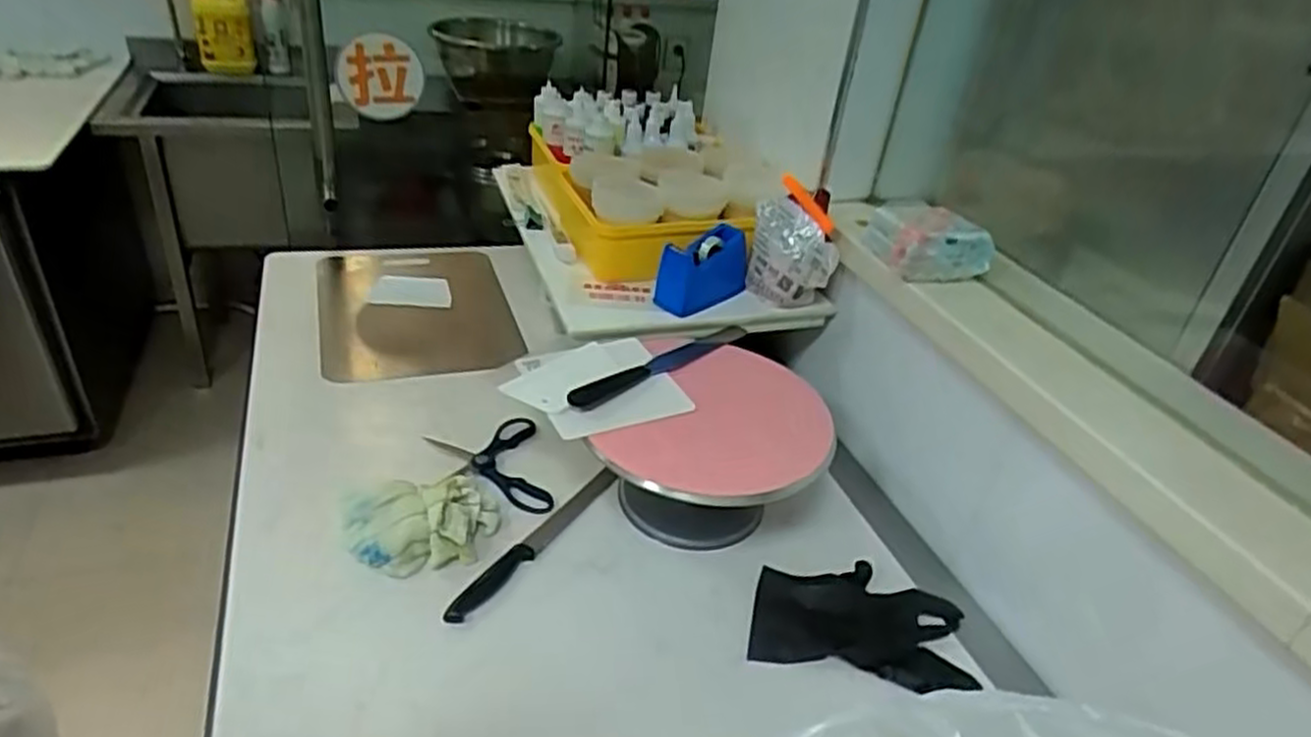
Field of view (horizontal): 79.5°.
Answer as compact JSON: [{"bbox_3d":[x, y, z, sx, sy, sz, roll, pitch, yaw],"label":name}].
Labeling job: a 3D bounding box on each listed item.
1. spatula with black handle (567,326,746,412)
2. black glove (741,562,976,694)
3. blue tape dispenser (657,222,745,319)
[{"bbox_3d":[0.016,-0.007,0.982,0.033,0.041,0.330,30,39,30],"label":"spatula with black handle"},{"bbox_3d":[0.217,0.271,0.838,0.226,0.034,0.122,9,33,2],"label":"black glove"},{"bbox_3d":[0.069,-0.136,1.094,0.132,0.102,0.050,-19,41,-35],"label":"blue tape dispenser"}]

